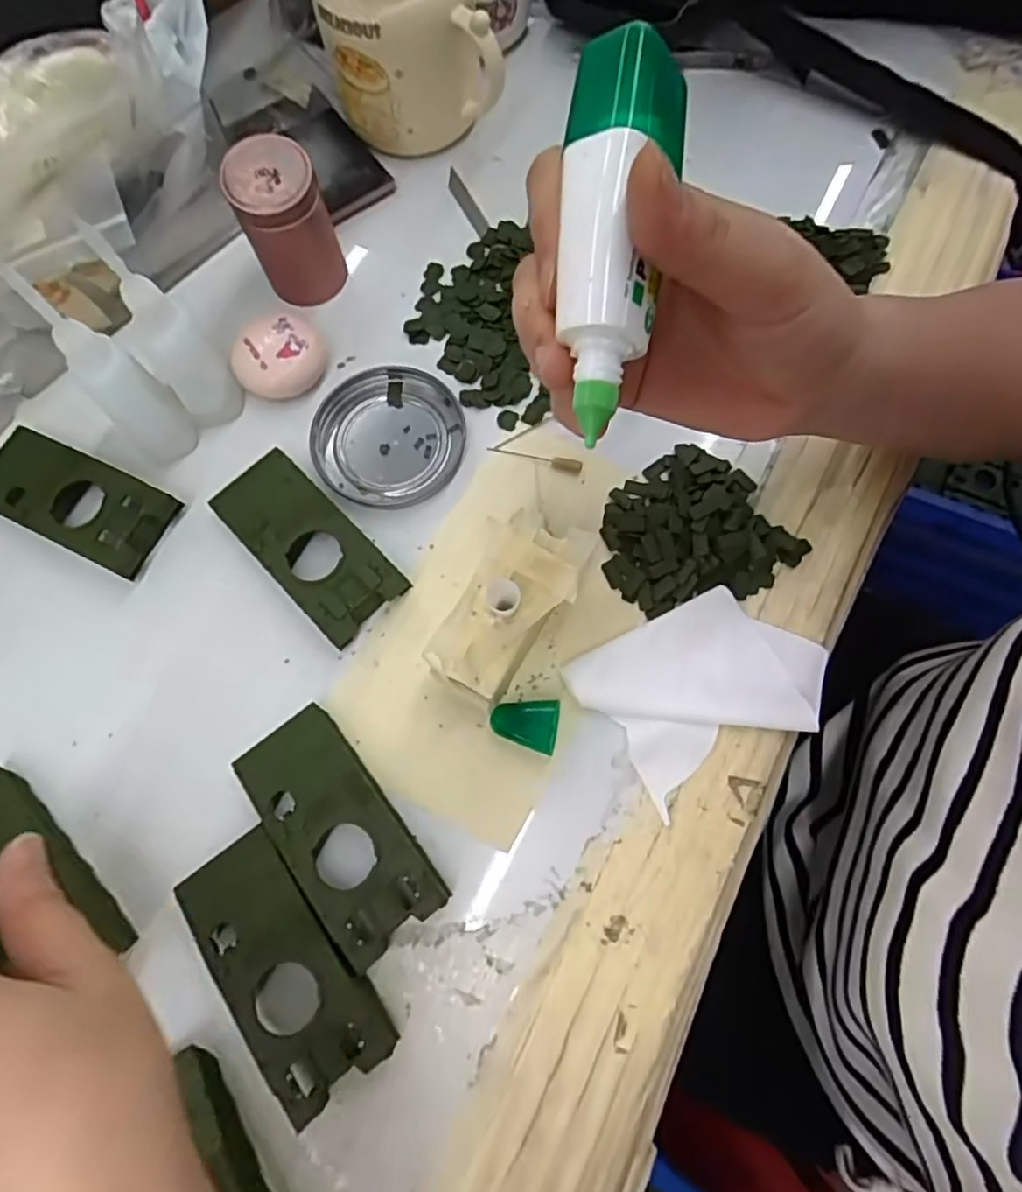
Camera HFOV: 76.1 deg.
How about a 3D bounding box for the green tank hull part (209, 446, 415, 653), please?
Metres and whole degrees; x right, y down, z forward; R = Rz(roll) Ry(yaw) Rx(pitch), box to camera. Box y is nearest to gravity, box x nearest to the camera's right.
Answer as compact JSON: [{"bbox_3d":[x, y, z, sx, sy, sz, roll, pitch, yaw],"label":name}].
[{"bbox_3d":[-0.100,-0.027,0.322,0.045,0.019,0.106,-43,76,-10],"label":"green tank hull part"}]

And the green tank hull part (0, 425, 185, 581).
[{"bbox_3d":[-0.223,-0.050,0.331,0.106,0.015,0.046,24,76,9],"label":"green tank hull part"}]

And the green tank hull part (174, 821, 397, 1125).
[{"bbox_3d":[-0.095,0.151,0.271,0.048,0.021,0.103,-38,75,-9],"label":"green tank hull part"}]

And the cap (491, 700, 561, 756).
[{"bbox_3d":[0.006,0.057,0.297,0.030,0.017,0.023,11,74,6],"label":"cap"}]

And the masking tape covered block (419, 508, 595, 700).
[{"bbox_3d":[0.000,0.006,0.297,0.044,0.043,0.083,25,76,9],"label":"masking tape covered block"}]

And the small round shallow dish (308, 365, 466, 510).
[{"bbox_3d":[-0.065,-0.084,0.345,0.077,0.007,0.076,-1,73,2],"label":"small round shallow dish"}]

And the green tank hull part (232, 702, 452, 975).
[{"bbox_3d":[-0.075,0.100,0.285,0.047,0.020,0.103,-38,75,-9],"label":"green tank hull part"}]

